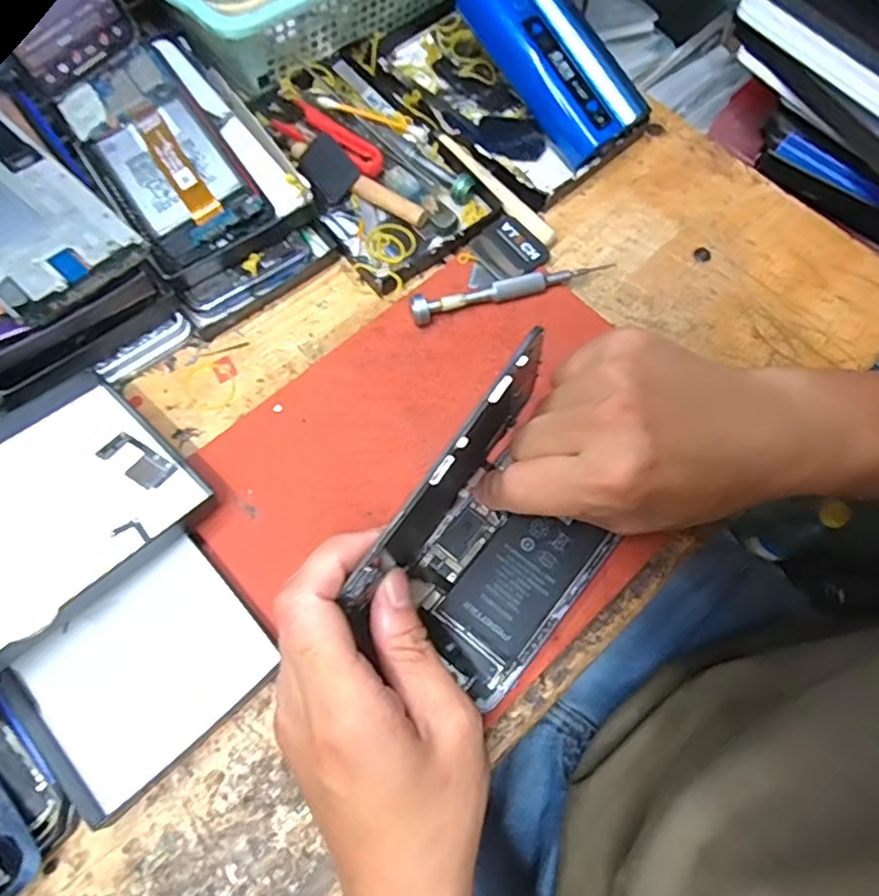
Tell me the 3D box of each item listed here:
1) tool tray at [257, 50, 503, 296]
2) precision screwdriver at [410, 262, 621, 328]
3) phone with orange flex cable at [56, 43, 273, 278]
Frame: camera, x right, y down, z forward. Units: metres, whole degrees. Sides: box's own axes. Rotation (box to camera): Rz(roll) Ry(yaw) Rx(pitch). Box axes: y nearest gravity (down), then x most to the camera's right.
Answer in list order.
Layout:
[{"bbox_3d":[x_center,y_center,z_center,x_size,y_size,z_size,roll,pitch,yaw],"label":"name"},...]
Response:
[{"bbox_3d":[-0.047,-0.187,0.412,0.097,0.023,0.173,-35,73,-14],"label":"tool tray"},{"bbox_3d":[0.045,-0.094,0.376,0.129,0.016,0.012,-17,70,-8],"label":"precision screwdriver"},{"bbox_3d":[-0.169,-0.178,0.388,0.074,0.010,0.153,-34,76,-7],"label":"phone with orange flex cable"}]

